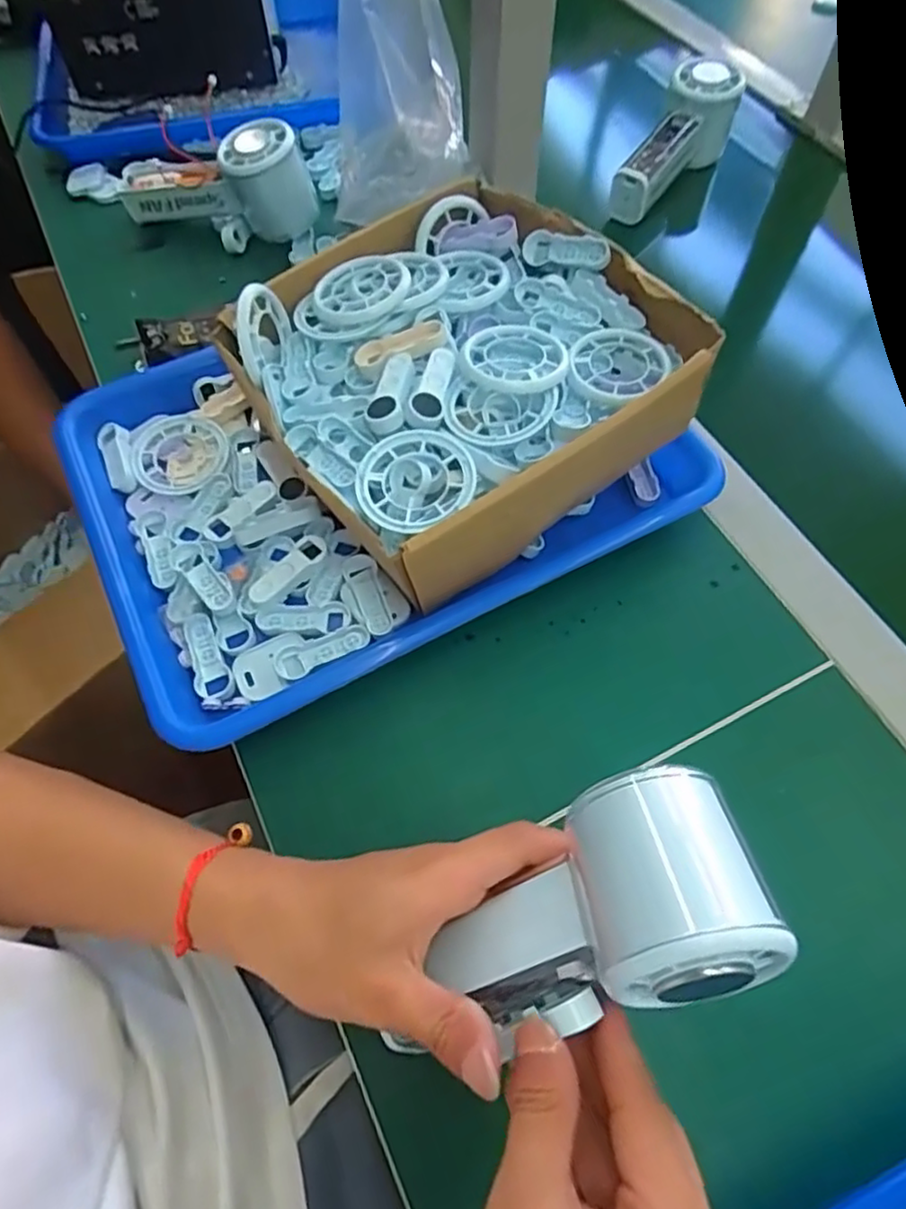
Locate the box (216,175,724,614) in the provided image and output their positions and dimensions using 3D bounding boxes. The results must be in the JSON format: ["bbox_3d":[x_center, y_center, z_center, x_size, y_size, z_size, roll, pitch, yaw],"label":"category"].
[{"bbox_3d":[0.006,-0.121,0.374,0.208,0.088,0.210,-33,66,-16],"label":"box"}]

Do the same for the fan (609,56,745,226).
[{"bbox_3d":[0.173,-0.368,0.532,0.054,0.060,0.142,36,80,18],"label":"fan"}]

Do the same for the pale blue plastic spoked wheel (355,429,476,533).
[{"bbox_3d":[-0.019,-0.061,0.321,0.057,0.013,0.053,0,62,0],"label":"pale blue plastic spoked wheel"}]

